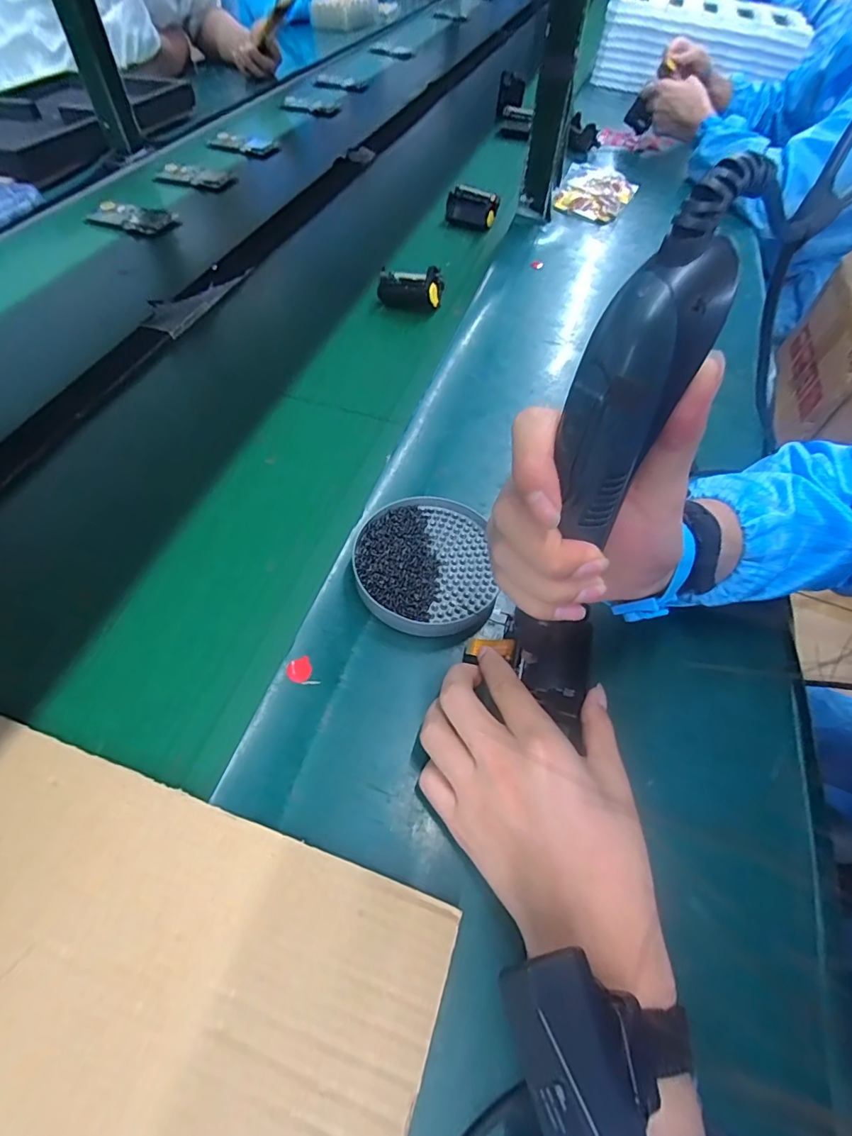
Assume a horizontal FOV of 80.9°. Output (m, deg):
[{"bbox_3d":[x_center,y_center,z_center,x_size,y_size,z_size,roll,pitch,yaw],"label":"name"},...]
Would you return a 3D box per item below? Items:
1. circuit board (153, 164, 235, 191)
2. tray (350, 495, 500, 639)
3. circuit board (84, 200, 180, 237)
[{"bbox_3d":[-0.386,-0.647,0.826,0.119,0.015,0.065,21,57,11],"label":"circuit board"},{"bbox_3d":[-0.002,-0.003,0.383,0.103,0.019,0.114,-4,56,-6],"label":"tray"},{"bbox_3d":[-0.427,-0.507,0.724,0.131,0.017,0.070,17,56,8],"label":"circuit board"}]

